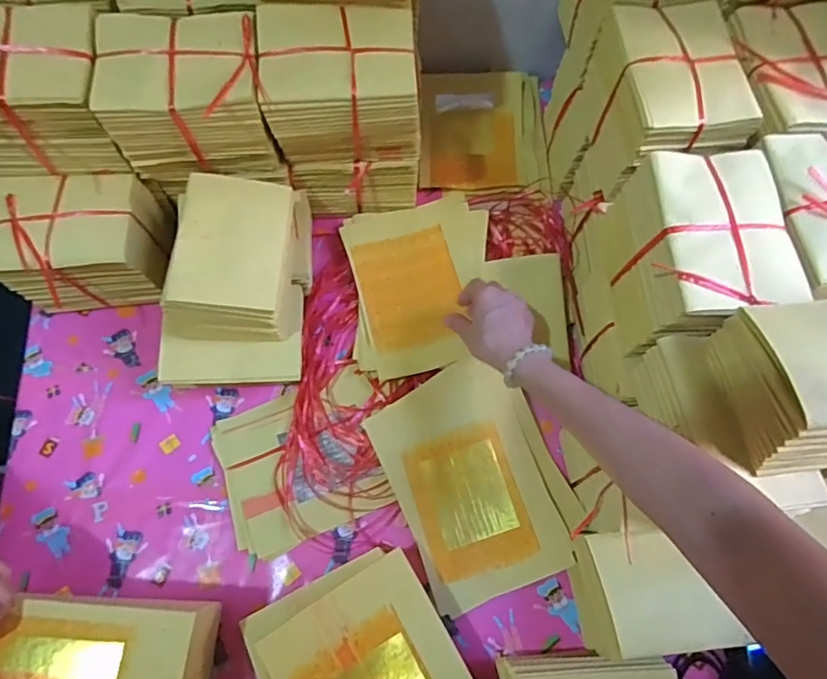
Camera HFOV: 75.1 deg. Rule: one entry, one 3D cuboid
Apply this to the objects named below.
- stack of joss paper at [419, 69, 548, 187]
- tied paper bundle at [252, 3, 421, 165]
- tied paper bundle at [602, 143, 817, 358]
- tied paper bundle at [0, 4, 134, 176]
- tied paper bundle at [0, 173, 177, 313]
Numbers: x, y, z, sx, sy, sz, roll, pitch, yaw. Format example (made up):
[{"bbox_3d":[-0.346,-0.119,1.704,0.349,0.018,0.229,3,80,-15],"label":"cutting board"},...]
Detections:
[{"bbox_3d":[0.106,-0.321,0.817,0.188,0.026,0.202,1,75,0],"label":"stack of joss paper"},{"bbox_3d":[-0.079,-0.274,0.606,0.164,0.140,0.105,-4,69,-3],"label":"tied paper bundle"},{"bbox_3d":[0.282,-0.088,0.546,0.123,0.129,0.188,-4,69,-3],"label":"tied paper bundle"},{"bbox_3d":[-0.407,-0.264,0.582,0.159,0.130,0.127,-7,69,-4],"label":"tied paper bundle"},{"bbox_3d":[-0.404,-0.112,0.669,0.175,0.120,0.130,-7,69,-4],"label":"tied paper bundle"}]

